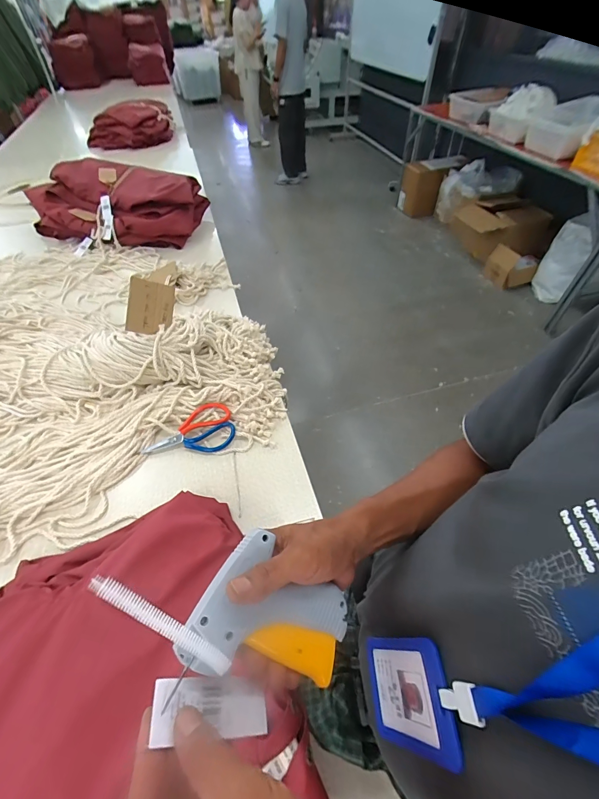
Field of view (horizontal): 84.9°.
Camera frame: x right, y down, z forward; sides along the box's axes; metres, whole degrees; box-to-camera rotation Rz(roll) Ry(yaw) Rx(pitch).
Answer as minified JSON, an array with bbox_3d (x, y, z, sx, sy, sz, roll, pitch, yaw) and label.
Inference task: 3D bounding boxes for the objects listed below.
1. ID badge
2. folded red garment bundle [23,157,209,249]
[{"bbox_3d":[0.084,0.236,0.265,0.004,0.119,0.069,7,53,-15],"label":"ID badge"},{"bbox_3d":[-0.691,-0.749,1.238,0.587,0.179,0.372,2,52,4],"label":"folded red garment bundle"}]

